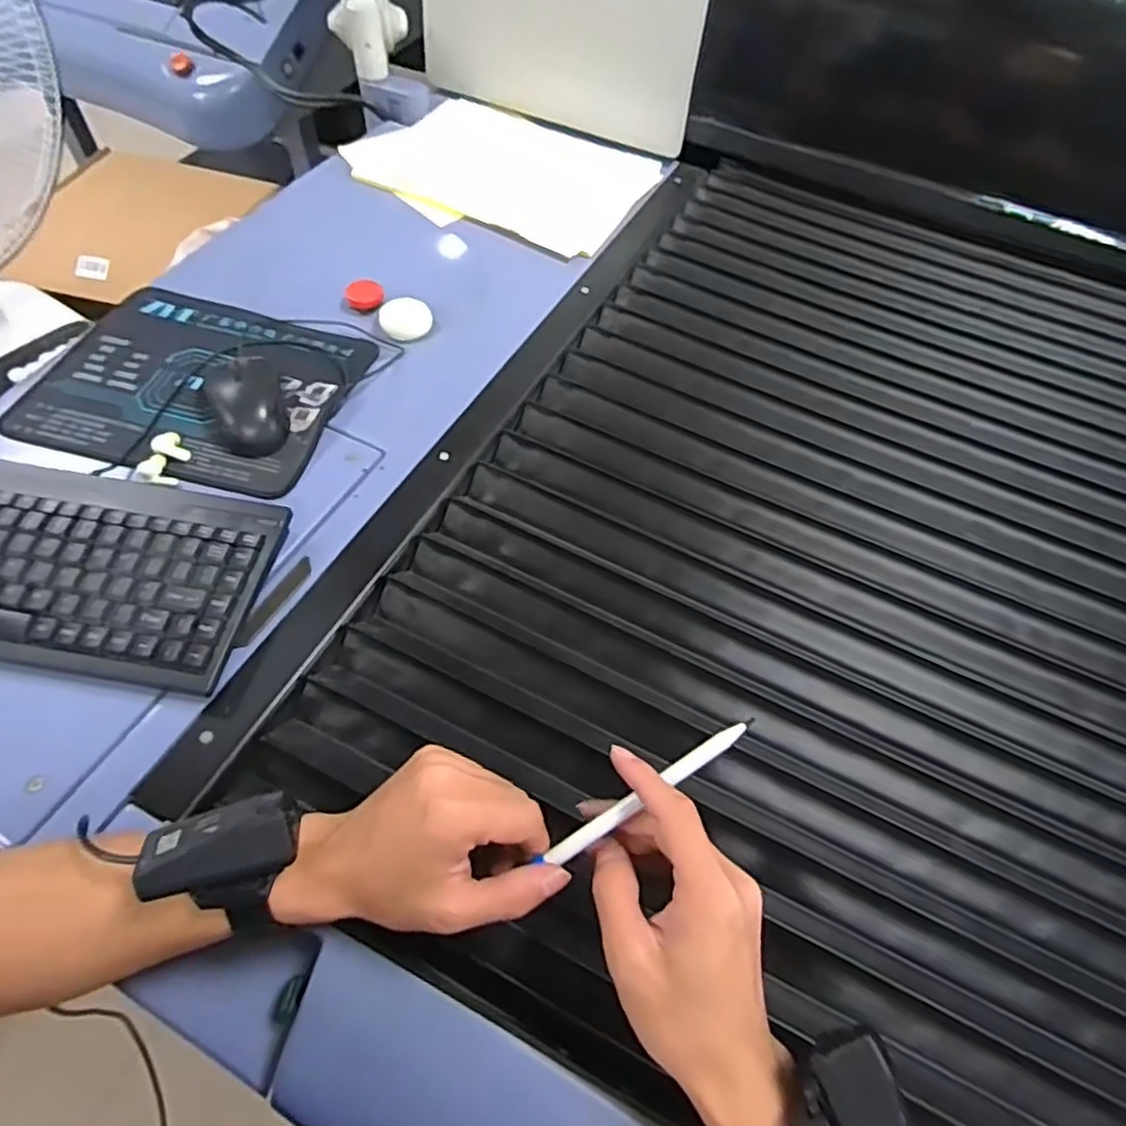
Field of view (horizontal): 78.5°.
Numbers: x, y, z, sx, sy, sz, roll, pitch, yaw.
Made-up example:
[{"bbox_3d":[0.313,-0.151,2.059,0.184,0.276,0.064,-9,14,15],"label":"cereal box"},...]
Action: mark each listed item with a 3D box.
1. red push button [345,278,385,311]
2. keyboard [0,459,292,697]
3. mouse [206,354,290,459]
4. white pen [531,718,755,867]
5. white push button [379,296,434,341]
[{"bbox_3d":[-0.211,-0.286,0.733,0.039,0.012,0.036,-10,58,-11],"label":"red push button"},{"bbox_3d":[-0.357,0.001,0.482,0.287,0.030,0.146,9,56,1],"label":"keyboard"},{"bbox_3d":[-0.267,-0.140,0.580,0.060,0.035,0.104,-19,60,-16],"label":"mouse"},{"bbox_3d":[0.046,0.119,0.360,0.127,0.006,0.011,-32,63,-6],"label":"white pen"},{"bbox_3d":[-0.161,-0.250,0.707,0.052,0.014,0.055,-10,58,-11],"label":"white push button"}]

